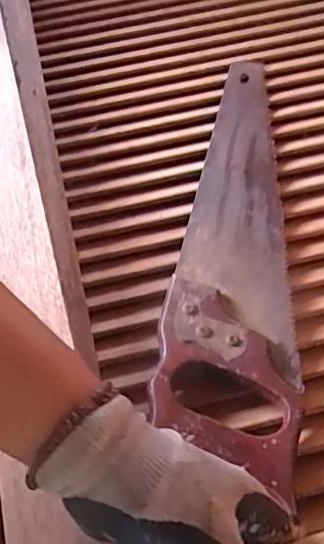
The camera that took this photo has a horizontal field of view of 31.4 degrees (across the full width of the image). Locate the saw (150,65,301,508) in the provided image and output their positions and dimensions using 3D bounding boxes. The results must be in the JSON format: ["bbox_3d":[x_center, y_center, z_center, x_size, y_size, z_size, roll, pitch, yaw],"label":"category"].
[{"bbox_3d":[0.061,-0.044,0.503,0.097,0.016,0.436,2,51,6],"label":"saw"}]

